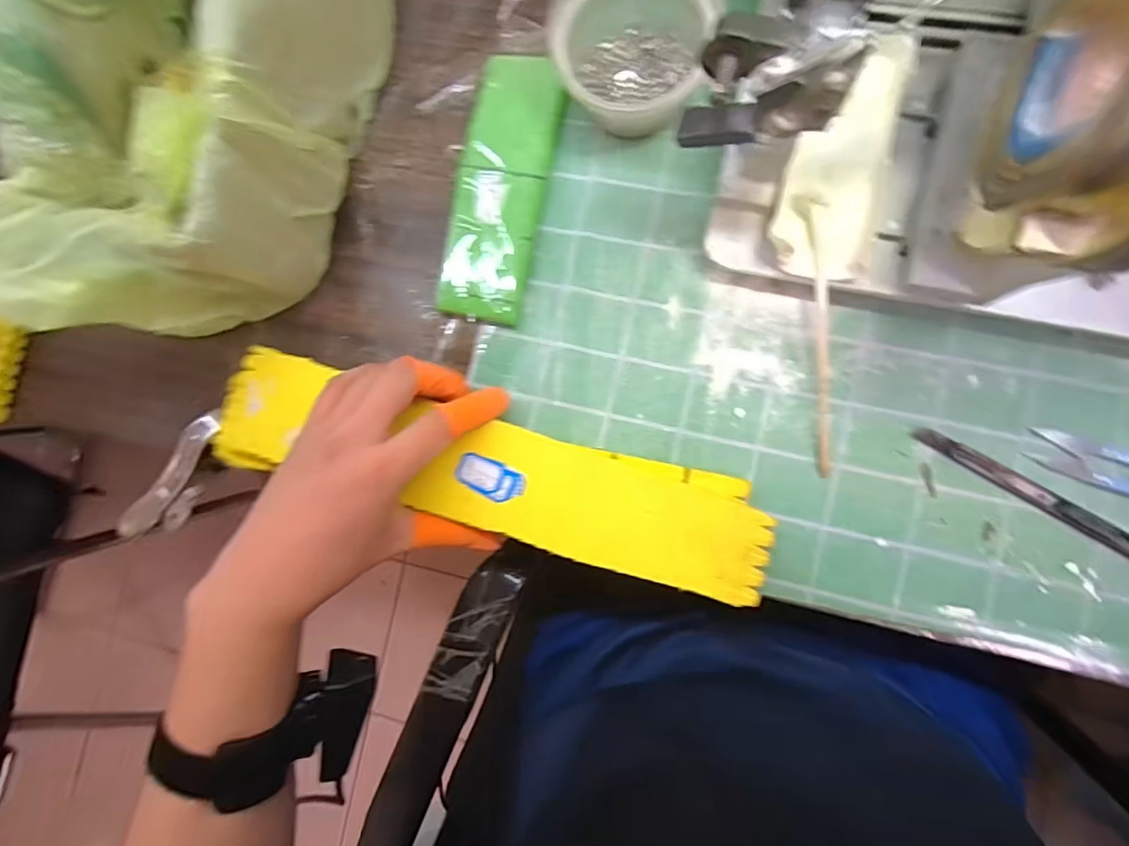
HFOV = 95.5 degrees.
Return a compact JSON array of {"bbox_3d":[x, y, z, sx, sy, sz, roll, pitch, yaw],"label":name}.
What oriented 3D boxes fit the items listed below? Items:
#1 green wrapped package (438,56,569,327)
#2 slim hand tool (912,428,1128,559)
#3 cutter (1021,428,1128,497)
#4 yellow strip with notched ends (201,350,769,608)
[{"bbox_3d":[-0.042,-0.157,0.346,0.060,0.016,0.177,9,86,9],"label":"green wrapped package"},{"bbox_3d":[0.274,0.045,0.289,0.152,0.004,0.013,33,90,10],"label":"slim hand tool"},{"bbox_3d":[0.311,0.029,0.281,0.095,0.013,0.024,22,88,9],"label":"cutter"},{"bbox_3d":[-0.053,0.028,0.318,0.348,0.019,0.068,15,87,8],"label":"yellow strip with notched ends"}]

